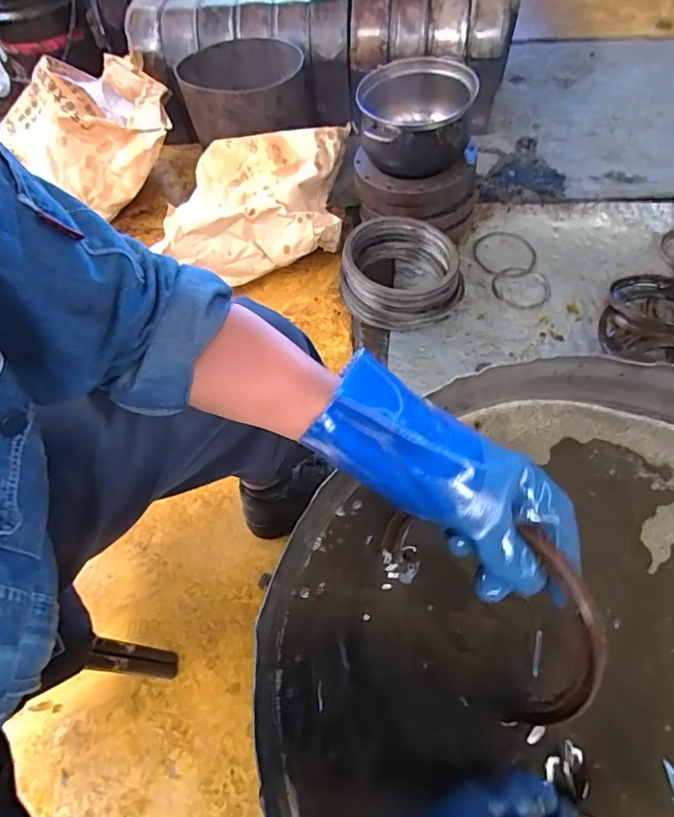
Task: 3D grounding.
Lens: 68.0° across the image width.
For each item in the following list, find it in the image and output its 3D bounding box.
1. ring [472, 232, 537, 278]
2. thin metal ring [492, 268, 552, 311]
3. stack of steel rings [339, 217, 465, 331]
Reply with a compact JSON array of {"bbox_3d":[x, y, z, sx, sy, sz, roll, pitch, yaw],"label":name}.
[{"bbox_3d":[0.364,-0.333,1.078,0.133,0.007,0.140,1,59,-2],"label":"ring"},{"bbox_3d":[0.382,-0.251,1.028,0.116,0.011,0.124,1,59,-2],"label":"thin metal ring"},{"bbox_3d":[0.133,-0.264,0.984,0.229,0.101,0.210,14,60,12],"label":"stack of steel rings"}]

